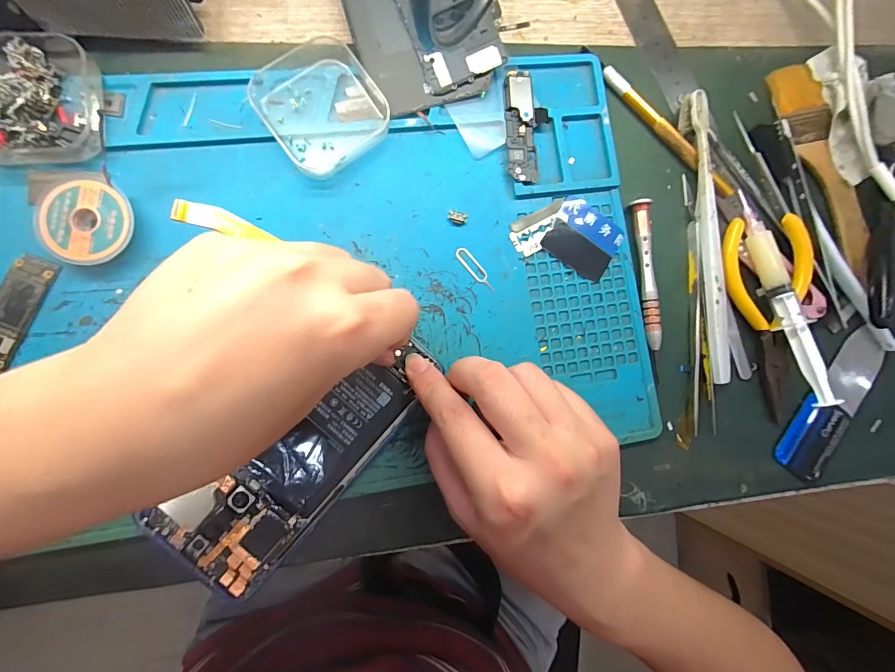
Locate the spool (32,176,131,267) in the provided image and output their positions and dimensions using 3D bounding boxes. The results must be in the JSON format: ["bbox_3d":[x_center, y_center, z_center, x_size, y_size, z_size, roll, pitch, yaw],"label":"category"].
[{"bbox_3d":[-0.188,-0.058,0.208,0.042,0.013,0.042,1,86,-7],"label":"spool"}]

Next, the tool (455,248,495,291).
[{"bbox_3d":[0.018,-0.040,0.238,0.008,0.004,0.032,-40,91,-8],"label":"tool"}]

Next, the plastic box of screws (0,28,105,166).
[{"bbox_3d":[-0.219,-0.124,0.203,0.066,0.022,0.069,-4,86,-8],"label":"plastic box of screws"}]

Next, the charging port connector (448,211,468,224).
[{"bbox_3d":[0.006,-0.071,0.239,0.012,0.004,0.007,13,84,-6],"label":"charging port connector"}]

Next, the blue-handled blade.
[{"bbox_3d":[0.251,0.044,0.255,0.035,0.007,0.105,37,82,-3],"label":"blue-handled blade"}]

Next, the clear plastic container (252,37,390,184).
[{"bbox_3d":[-0.073,-0.132,0.230,0.064,0.013,0.070,-35,91,-8],"label":"clear plastic container"}]

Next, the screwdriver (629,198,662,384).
[{"bbox_3d":[0.125,-0.030,0.247,0.009,0.009,0.110,-3,86,-8],"label":"screwdriver"}]

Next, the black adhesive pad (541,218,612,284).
[{"bbox_3d":[0.081,-0.053,0.248,0.044,0.004,0.021,34,88,-5],"label":"black adhesive pad"}]

